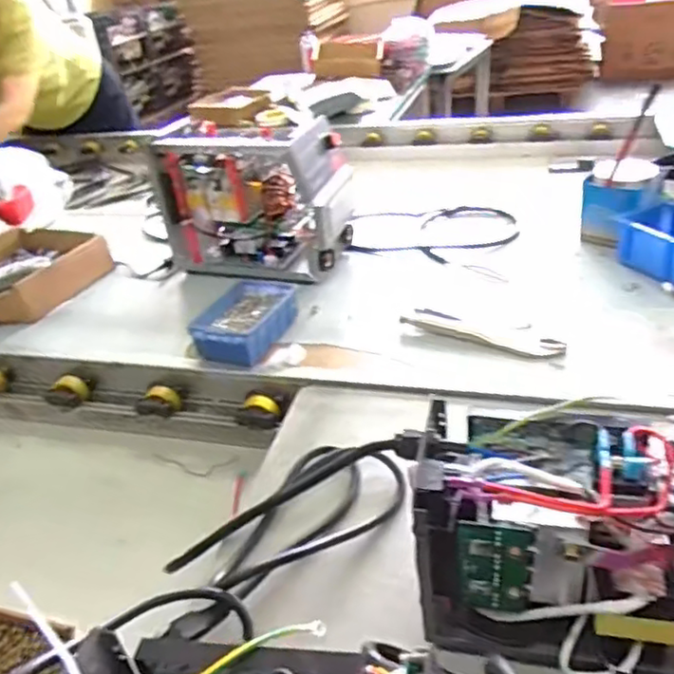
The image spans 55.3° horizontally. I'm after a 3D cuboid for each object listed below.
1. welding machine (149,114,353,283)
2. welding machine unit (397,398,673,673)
[{"bbox_3d":[-0.131,-0.219,1.051,0.292,0.219,0.136,7,36,20],"label":"welding machine"},{"bbox_3d":[0.167,0.151,0.481,0.223,0.161,0.121,2,35,14],"label":"welding machine unit"}]

